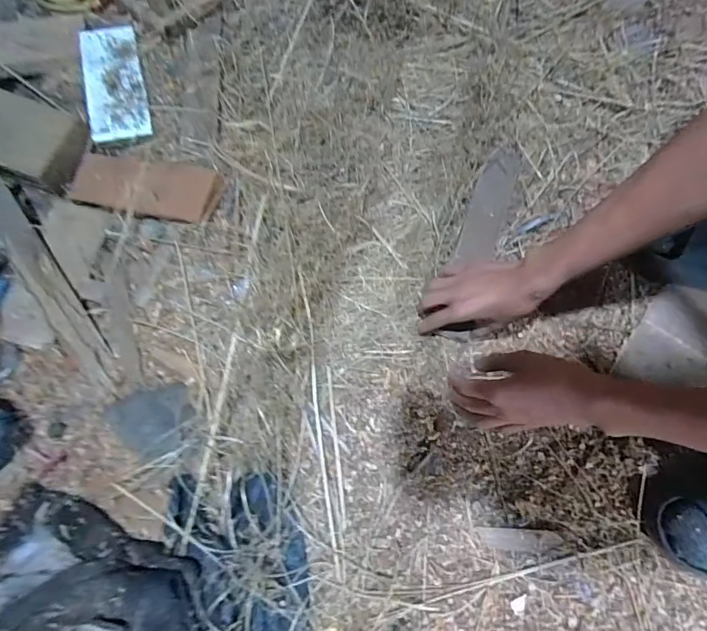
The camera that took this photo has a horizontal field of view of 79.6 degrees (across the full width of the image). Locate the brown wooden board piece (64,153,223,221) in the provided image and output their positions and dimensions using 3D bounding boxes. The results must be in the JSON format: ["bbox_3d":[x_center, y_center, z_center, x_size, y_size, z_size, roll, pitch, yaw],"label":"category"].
[{"bbox_3d":[-0.327,-0.205,0.660,0.228,0.028,0.094,9,73,0],"label":"brown wooden board piece"}]

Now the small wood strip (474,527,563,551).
[{"bbox_3d":[0.193,0.262,0.497,0.091,0.004,0.023,-3,68,11],"label":"small wood strip"}]

